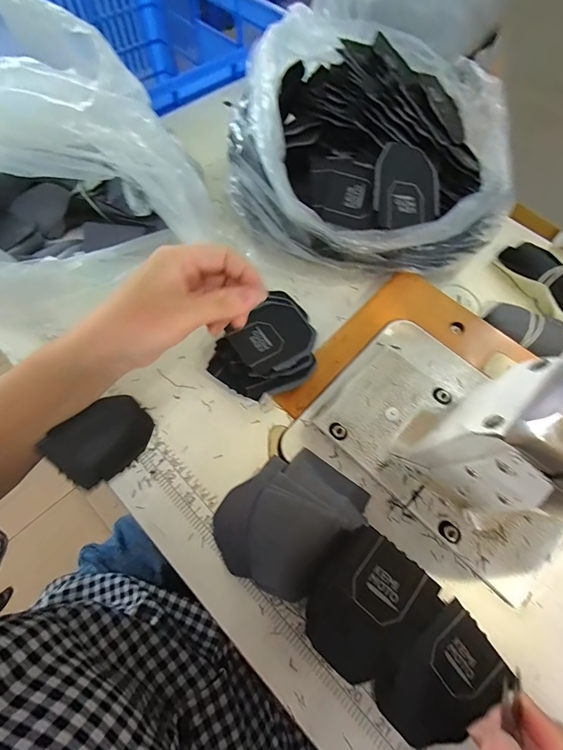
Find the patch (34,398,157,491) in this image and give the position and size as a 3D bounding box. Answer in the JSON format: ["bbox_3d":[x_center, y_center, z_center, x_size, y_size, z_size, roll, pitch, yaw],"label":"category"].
[{"bbox_3d":[-0.139,0.052,0.291,0.071,0.063,0.008,-41,43,-17],"label":"patch"}]

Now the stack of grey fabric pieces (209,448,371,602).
[{"bbox_3d":[0.006,0.108,0.284,0.086,0.024,0.108,42,69,16],"label":"stack of grey fabric pieces"}]

